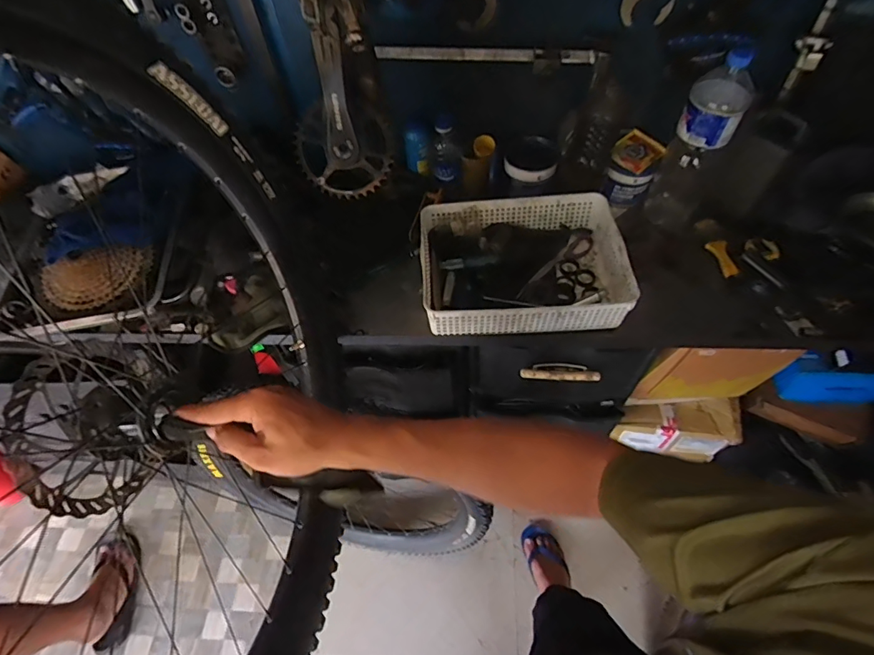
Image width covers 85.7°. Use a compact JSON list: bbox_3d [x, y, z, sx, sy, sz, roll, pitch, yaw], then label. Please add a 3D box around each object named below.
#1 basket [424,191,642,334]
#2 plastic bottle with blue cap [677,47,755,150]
[{"bbox_3d":[0.140,-0.106,0.805,0.327,0.077,0.244,-2,57,2],"label":"basket"},{"bbox_3d":[0.443,-0.360,0.735,0.087,0.129,0.078,26,62,18],"label":"plastic bottle with blue cap"}]

